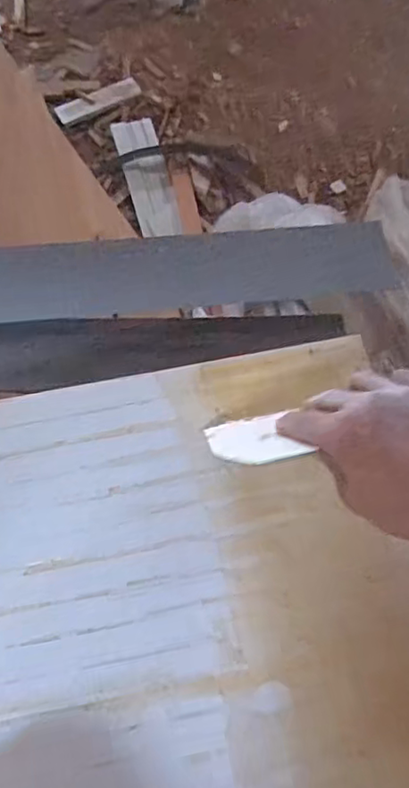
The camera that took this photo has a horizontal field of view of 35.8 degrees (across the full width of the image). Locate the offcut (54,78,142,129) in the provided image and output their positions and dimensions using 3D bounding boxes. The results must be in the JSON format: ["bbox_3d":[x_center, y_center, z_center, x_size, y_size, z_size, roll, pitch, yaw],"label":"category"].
[{"bbox_3d":[-0.279,-0.786,1.692,0.235,0.014,0.071,-32,68,-14],"label":"offcut"}]

